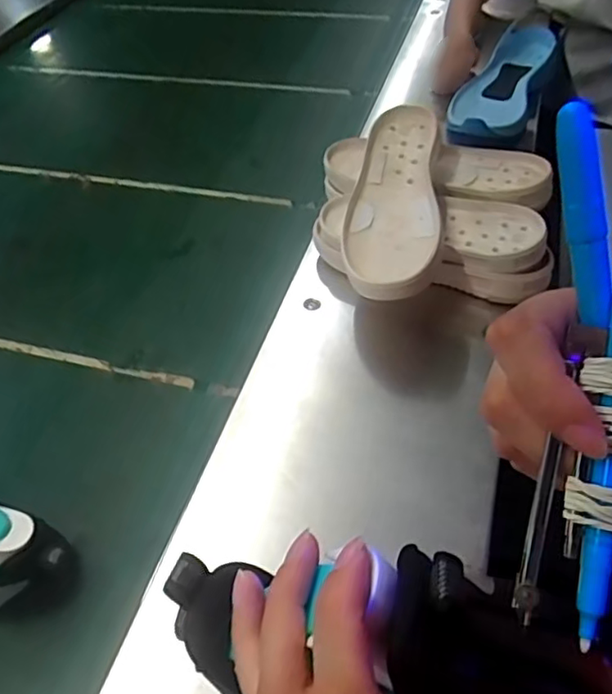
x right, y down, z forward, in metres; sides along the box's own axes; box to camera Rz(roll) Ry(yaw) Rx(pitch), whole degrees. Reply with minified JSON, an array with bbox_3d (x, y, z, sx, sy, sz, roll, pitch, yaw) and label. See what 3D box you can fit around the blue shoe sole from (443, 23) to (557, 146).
[{"bbox_3d":[0.284,-0.375,0.873,0.113,0.070,0.312,18,51,21],"label":"blue shoe sole"}]

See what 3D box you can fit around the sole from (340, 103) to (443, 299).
[{"bbox_3d":[0.089,-0.155,0.616,0.094,0.048,0.257,4,48,10],"label":"sole"}]

